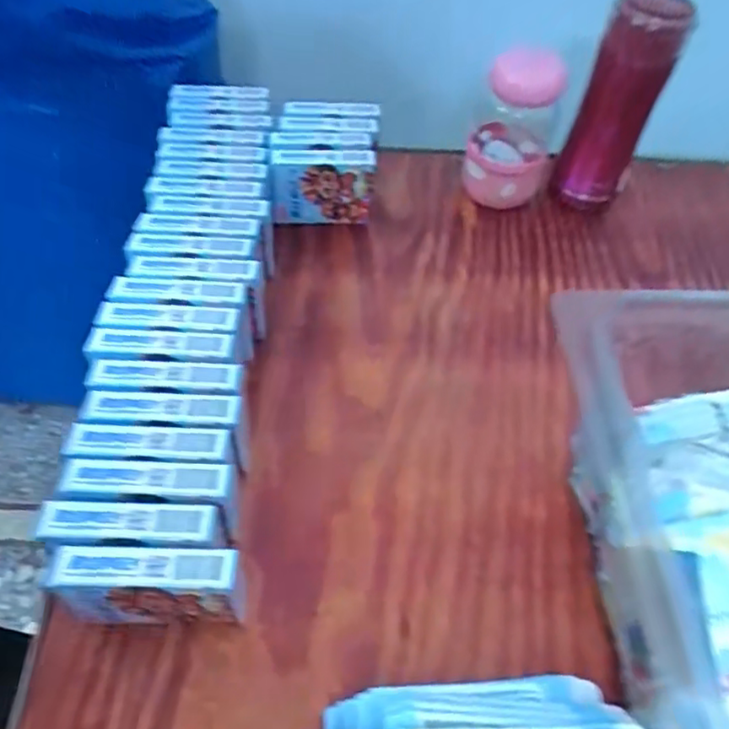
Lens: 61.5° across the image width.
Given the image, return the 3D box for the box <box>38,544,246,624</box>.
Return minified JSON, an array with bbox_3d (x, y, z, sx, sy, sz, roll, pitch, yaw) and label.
[{"bbox_3d":[-0.112,0.127,0.338,0.095,0.074,0.026,0,52,-2],"label":"box"}]

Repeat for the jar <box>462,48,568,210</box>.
[{"bbox_3d":[0.136,-0.216,0.557,0.078,0.149,0.067,13,53,8],"label":"jar"}]

